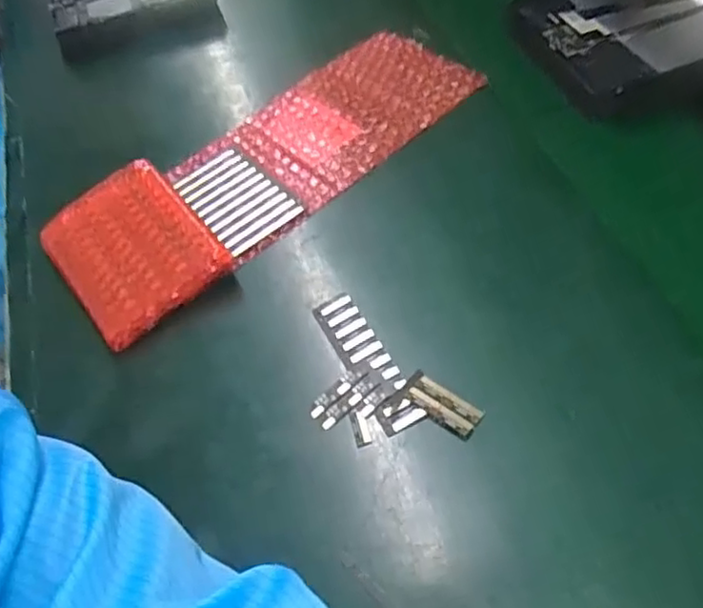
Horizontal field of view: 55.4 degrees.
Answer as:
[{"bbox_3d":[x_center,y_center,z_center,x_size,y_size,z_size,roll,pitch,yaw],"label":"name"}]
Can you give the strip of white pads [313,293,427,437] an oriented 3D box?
[{"bbox_3d":[0.009,0.032,0.386,0.025,0.004,0.096,-30,55,-5],"label":"strip of white pads"}]

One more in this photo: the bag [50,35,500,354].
[{"bbox_3d":[-0.058,-0.107,0.497,0.338,0.034,0.117,-39,58,-20],"label":"bag"}]

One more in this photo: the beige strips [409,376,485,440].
[{"bbox_3d":[0.050,0.055,0.362,0.041,0.004,0.019,32,64,27],"label":"beige strips"}]

